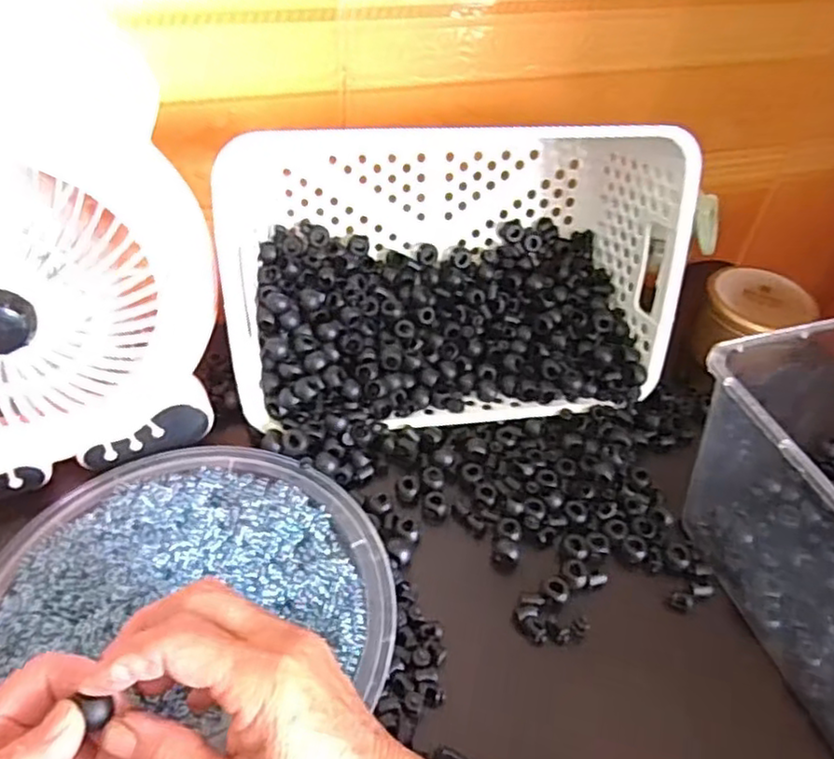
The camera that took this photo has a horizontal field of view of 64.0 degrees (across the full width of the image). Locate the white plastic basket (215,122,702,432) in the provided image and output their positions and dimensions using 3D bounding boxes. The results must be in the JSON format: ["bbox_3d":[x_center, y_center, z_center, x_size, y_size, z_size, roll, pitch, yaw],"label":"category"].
[{"bbox_3d":[0.024,-0.078,0.498,0.310,0.201,0.122,-4,25,-8],"label":"white plastic basket"}]

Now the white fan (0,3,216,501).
[{"bbox_3d":[-0.242,-0.050,0.377,0.239,0.254,0.074,-16,49,-19],"label":"white fan"}]

